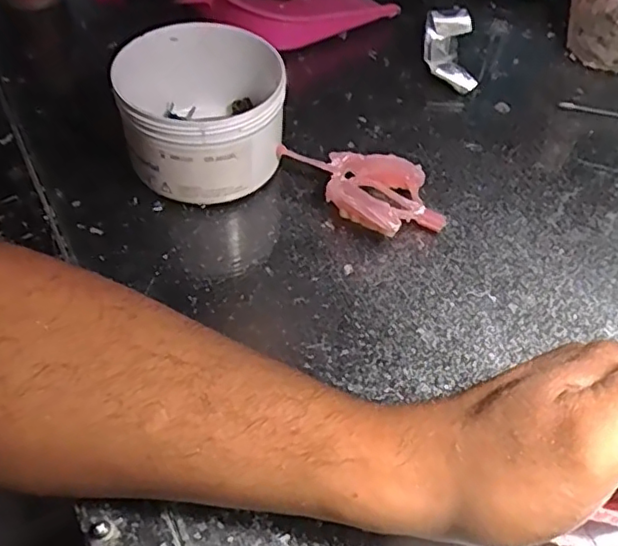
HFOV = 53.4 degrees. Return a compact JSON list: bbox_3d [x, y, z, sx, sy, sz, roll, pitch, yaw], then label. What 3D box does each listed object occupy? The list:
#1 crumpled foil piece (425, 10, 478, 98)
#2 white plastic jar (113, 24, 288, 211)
[{"bbox_3d":[0.102,-0.161,0.445,0.033,0.027,0.070,5,52,0],"label":"crumpled foil piece"},{"bbox_3d":[-0.061,-0.092,0.350,0.085,0.068,0.093,2,52,-2],"label":"white plastic jar"}]

